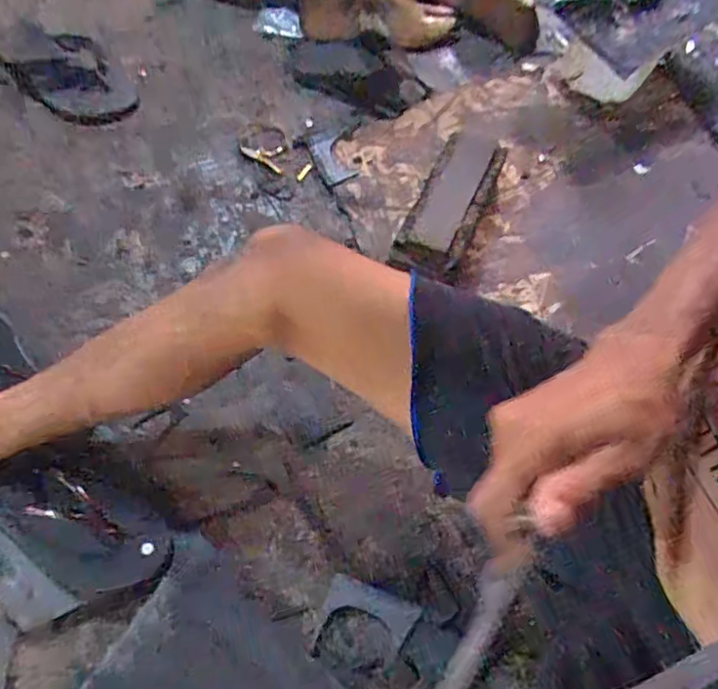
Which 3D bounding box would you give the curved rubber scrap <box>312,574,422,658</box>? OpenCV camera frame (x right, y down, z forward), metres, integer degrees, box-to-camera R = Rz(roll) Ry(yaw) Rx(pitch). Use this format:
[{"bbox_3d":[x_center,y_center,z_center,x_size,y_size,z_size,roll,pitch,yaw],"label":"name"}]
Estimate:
[{"bbox_3d":[0.005,0.287,0.625,0.094,0.011,0.077,20,64,9],"label":"curved rubber scrap"}]

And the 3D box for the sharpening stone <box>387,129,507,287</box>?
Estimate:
[{"bbox_3d":[0.118,-0.181,0.796,0.090,0.050,0.241,22,64,10],"label":"sharpening stone"}]

